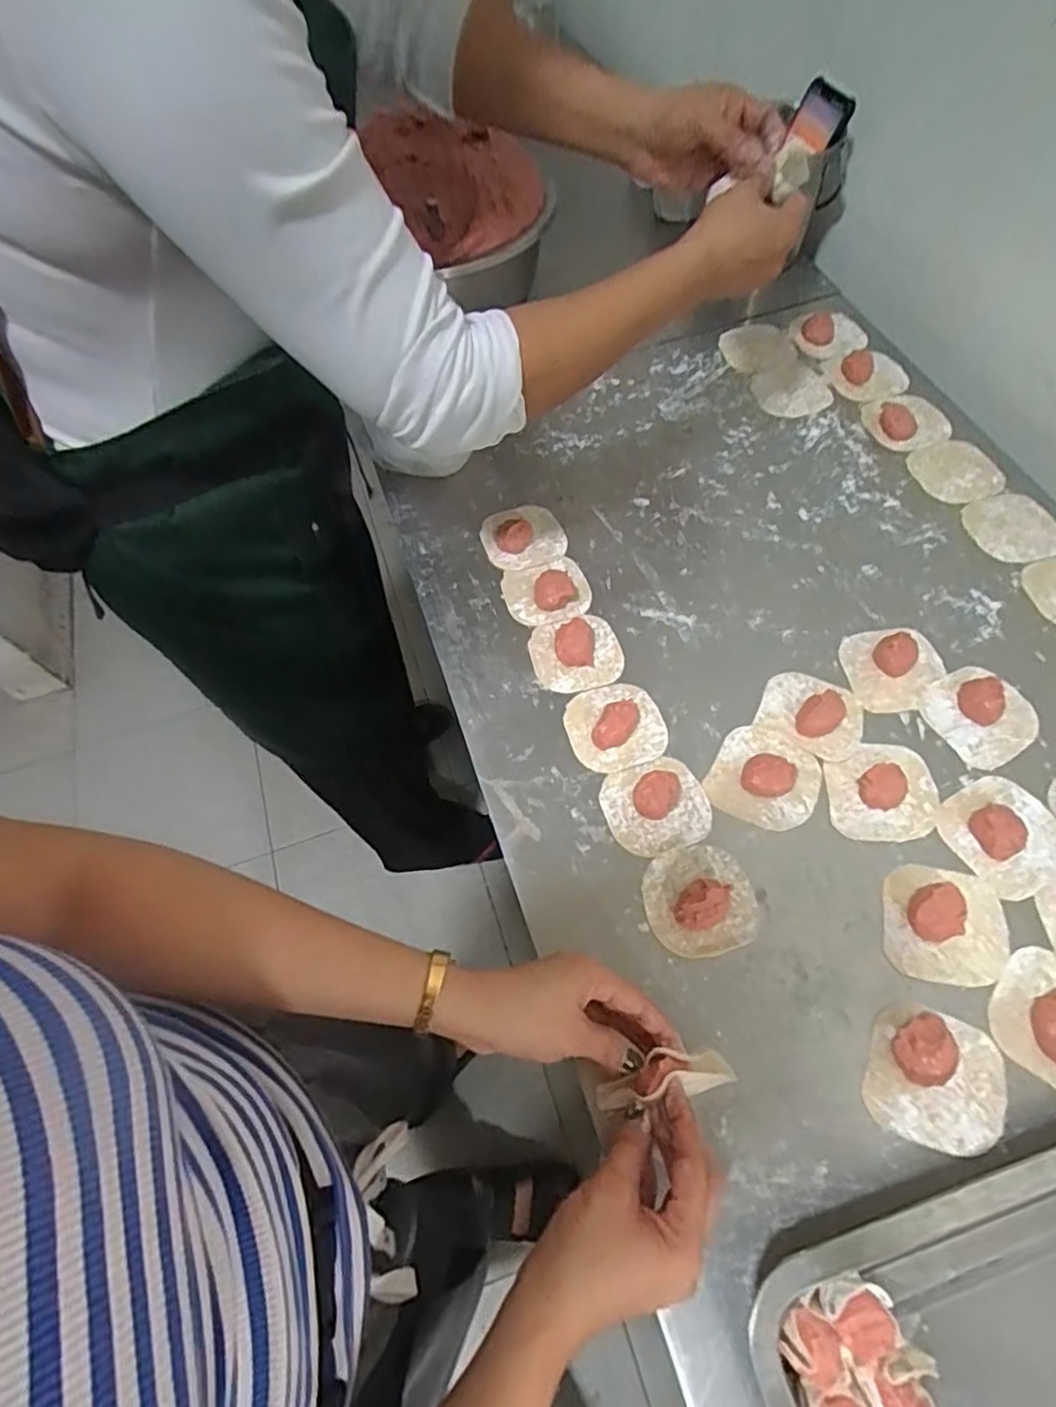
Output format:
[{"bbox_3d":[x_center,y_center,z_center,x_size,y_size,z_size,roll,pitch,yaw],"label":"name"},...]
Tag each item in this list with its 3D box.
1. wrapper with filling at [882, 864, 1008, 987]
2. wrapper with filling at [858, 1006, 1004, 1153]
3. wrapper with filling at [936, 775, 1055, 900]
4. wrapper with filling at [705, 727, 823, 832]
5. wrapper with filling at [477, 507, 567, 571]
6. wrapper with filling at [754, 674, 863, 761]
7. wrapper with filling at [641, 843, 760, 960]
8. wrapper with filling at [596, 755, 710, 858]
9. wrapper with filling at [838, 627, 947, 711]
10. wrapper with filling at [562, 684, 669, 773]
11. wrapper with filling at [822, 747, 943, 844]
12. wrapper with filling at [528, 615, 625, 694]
[{"bbox_3d":[0.290,0.150,0.448,0.077,0.020,0.077,-2,61,3],"label":"wrapper with filling"},{"bbox_3d":[0.259,0.235,0.407,0.078,0.018,0.077,-2,61,3],"label":"wrapper with filling"},{"bbox_3d":[0.351,0.093,0.474,0.079,0.017,0.077,-28,63,-11],"label":"wrapper with filling"},{"bbox_3d":[0.187,0.054,0.507,0.079,0.017,0.080,-2,61,3],"label":"wrapper with filling"},{"bbox_3d":[-0.005,-0.167,0.635,0.078,0.023,0.076,-2,61,3],"label":"wrapper with filling"},{"bbox_3d":[0.234,0.004,0.529,0.079,0.017,0.069,29,67,18],"label":"wrapper with filling"},{"bbox_3d":[0.124,0.139,0.466,0.076,0.024,0.075,-2,61,3],"label":"wrapper with filling"},{"bbox_3d":[0.100,0.076,0.500,0.078,0.021,0.072,-18,62,-6],"label":"wrapper with filling"},{"bbox_3d":[0.309,-0.032,0.546,0.078,0.019,0.078,-1,64,3],"label":"wrapper with filling"},{"bbox_3d":[0.072,0.015,0.536,0.078,0.020,0.074,-18,62,-6],"label":"wrapper with filling"},{"bbox_3d":[0.272,0.064,0.494,0.080,0.023,0.076,-2,61,3],"label":"wrapper with filling"},{"bbox_3d":[0.042,-0.047,0.573,0.077,0.017,0.073,-2,61,3],"label":"wrapper with filling"}]

